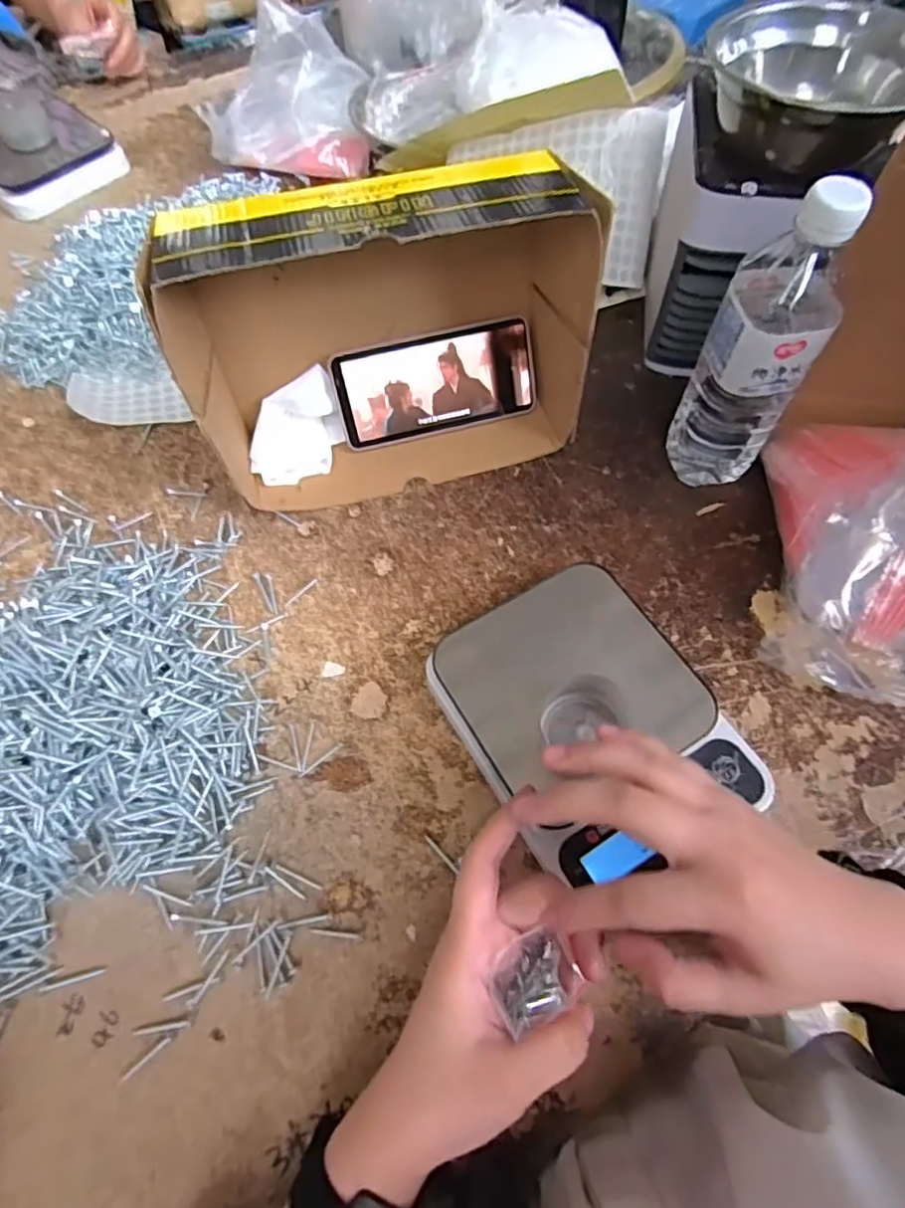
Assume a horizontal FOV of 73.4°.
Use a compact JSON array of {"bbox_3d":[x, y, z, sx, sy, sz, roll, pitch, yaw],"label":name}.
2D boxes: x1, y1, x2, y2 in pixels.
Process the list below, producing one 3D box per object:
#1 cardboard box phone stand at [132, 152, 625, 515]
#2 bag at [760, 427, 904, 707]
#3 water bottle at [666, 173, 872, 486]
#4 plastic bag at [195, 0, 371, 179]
[{"bbox_3d":[-0.046,-0.188,0.445,0.275,0.186,0.110,-14,63,-5],"label":"cardboard box phone stand"},{"bbox_3d":[0.311,-0.034,0.416,0.169,0.068,0.192,8,63,6],"label":"bag"},{"bbox_3d":[0.205,-0.166,0.411,0.069,0.211,0.066,28,67,16],"label":"water bottle"},{"bbox_3d":[-0.193,-0.571,0.682,0.194,0.107,0.127,1,63,3],"label":"plastic bag"}]

